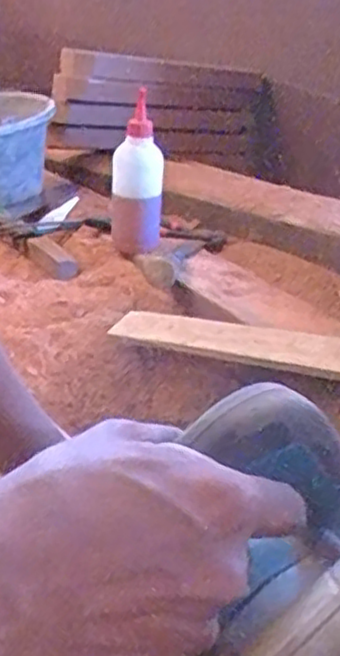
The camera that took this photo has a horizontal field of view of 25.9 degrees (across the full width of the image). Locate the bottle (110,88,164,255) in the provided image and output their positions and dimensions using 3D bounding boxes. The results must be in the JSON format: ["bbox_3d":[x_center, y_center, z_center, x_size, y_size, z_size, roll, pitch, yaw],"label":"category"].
[{"bbox_3d":[-0.048,-0.205,1.053,0.072,0.200,0.077,0,27,-4],"label":"bottle"}]

